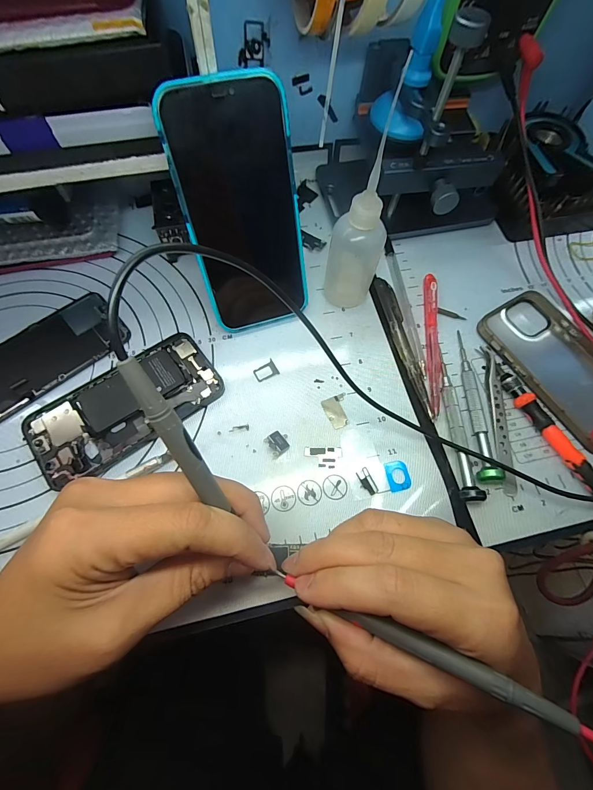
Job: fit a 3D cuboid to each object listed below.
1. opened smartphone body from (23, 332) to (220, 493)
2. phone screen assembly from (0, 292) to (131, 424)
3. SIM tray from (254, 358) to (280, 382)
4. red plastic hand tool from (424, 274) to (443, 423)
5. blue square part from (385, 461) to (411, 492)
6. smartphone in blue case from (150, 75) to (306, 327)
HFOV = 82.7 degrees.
[{"bbox_3d":[-0.122,0.007,0.245,0.130,0.010,0.063,-36,72,-15],"label":"opened smartphone body"},{"bbox_3d":[-0.197,-0.029,0.257,0.124,0.006,0.061,-40,74,-17],"label":"phone screen assembly"},{"bbox_3d":[-0.024,-0.019,0.264,0.018,0.004,0.014,-28,71,-13],"label":"SIM tray"},{"bbox_3d":[0.111,-0.045,0.271,0.010,0.014,0.130,5,67,0],"label":"red plastic hand tool"},{"bbox_3d":[0.071,0.056,0.234,0.015,0.004,0.020,-6,67,-4],"label":"blue square part"},{"bbox_3d":[-0.033,-0.117,0.231,0.073,0.149,0.007,-18,41,-10],"label":"smartphone in blue case"}]

